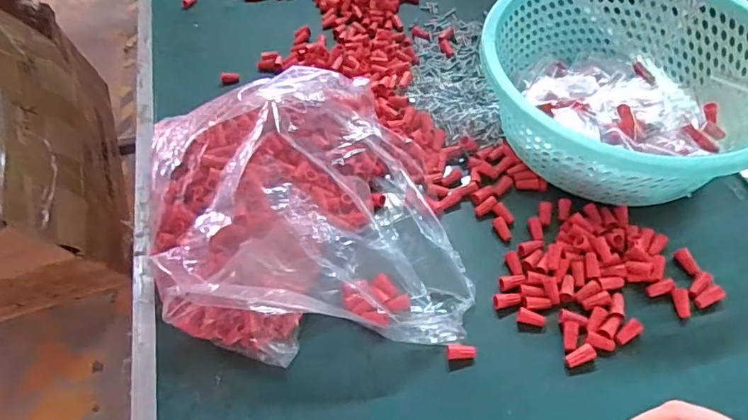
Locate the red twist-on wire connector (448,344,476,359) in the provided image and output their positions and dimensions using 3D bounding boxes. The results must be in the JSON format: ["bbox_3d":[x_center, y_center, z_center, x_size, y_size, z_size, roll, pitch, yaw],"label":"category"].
[{"bbox_3d":[0.070,0.113,0.416,0.023,0.008,0.011,-1,54,4],"label":"red twist-on wire connector"}]

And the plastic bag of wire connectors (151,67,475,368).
[{"bbox_3d":[-0.077,-0.013,0.475,0.266,0.086,0.300,-14,54,-5],"label":"plastic bag of wire connectors"}]

